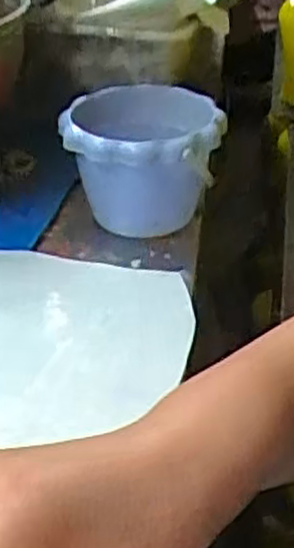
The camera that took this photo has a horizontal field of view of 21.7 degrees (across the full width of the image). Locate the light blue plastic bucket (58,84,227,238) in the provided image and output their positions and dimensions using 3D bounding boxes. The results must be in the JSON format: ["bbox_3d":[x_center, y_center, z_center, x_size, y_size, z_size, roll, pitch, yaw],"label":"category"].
[{"bbox_3d":[-0.004,-0.111,0.782,0.157,0.120,0.199,1,32,0],"label":"light blue plastic bucket"}]

